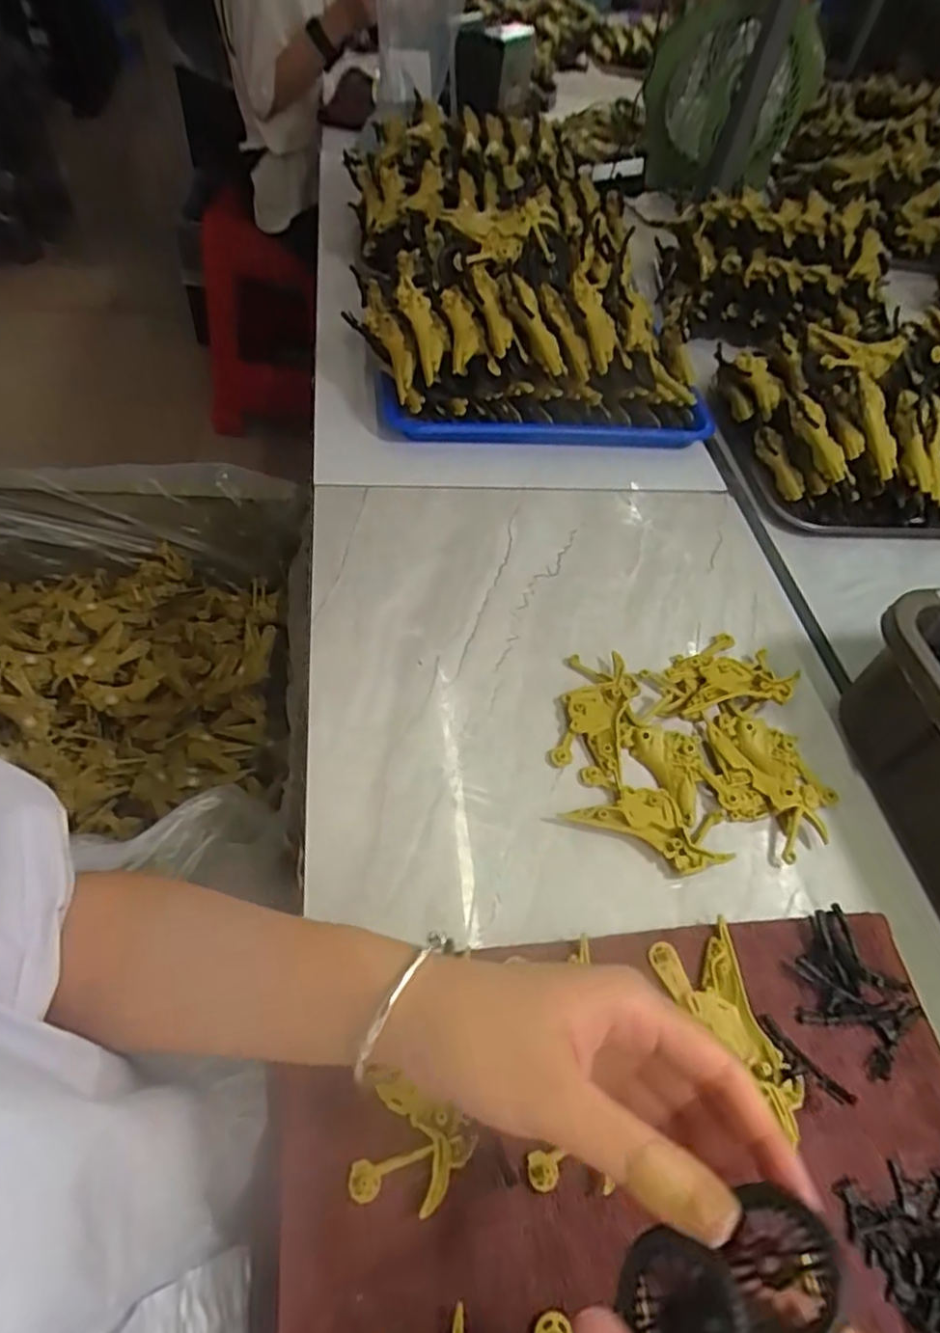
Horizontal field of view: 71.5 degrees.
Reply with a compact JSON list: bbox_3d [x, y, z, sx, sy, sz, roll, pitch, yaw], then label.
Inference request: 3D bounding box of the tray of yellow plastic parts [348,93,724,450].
[{"bbox_3d":[0.039,-0.427,0.706,0.319,0.153,0.456,-5,54,-10],"label":"tray of yellow plastic parts"}]

